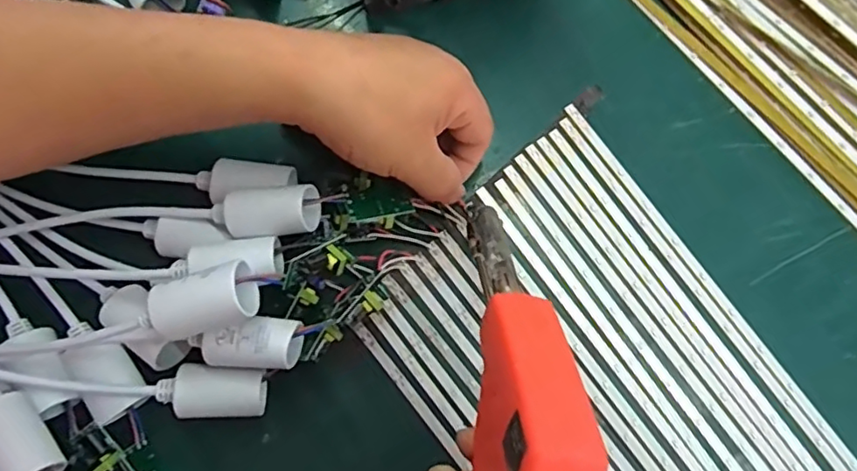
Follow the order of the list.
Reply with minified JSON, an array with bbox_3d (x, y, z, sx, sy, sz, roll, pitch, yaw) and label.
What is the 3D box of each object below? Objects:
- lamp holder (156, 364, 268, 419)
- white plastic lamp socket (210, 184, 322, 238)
[{"bbox_3d":[-0.111,0.083,0.317,0.055,0.030,0.026,2,78,0],"label":"lamp holder"},{"bbox_3d":[-0.086,-0.011,0.312,0.056,0.023,0.023,-6,78,-1],"label":"white plastic lamp socket"}]

